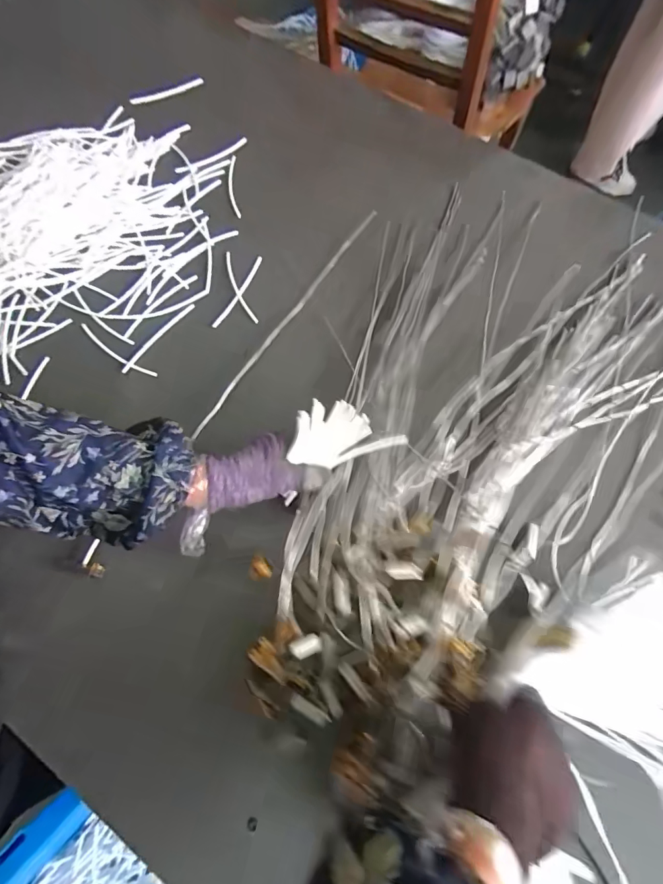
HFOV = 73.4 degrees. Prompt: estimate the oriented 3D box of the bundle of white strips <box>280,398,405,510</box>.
[{"bbox_3d":[0.012,-0.011,0.419,0.101,0.065,0.043,-10,69,-4],"label":"bundle of white strips"}]

